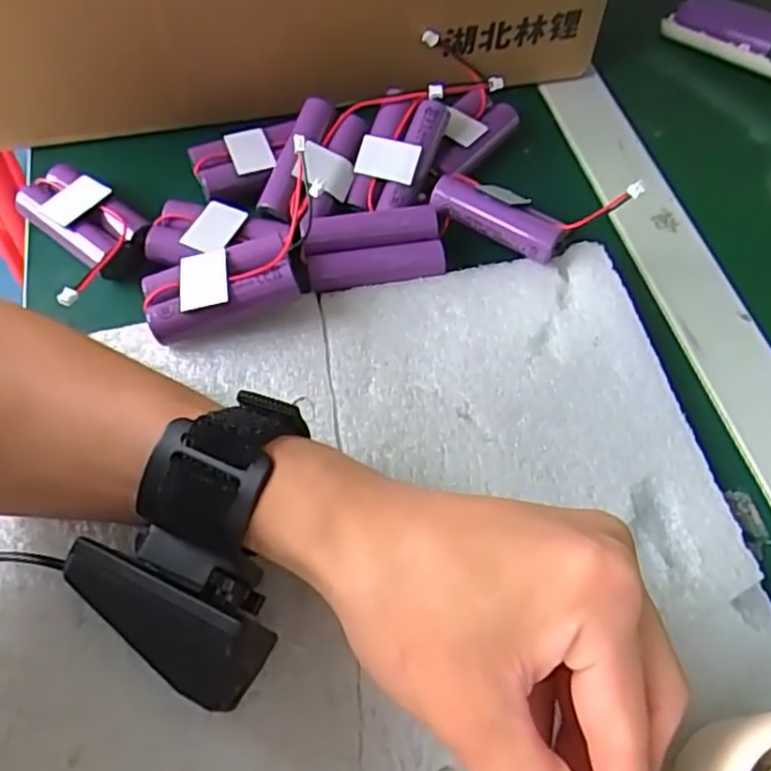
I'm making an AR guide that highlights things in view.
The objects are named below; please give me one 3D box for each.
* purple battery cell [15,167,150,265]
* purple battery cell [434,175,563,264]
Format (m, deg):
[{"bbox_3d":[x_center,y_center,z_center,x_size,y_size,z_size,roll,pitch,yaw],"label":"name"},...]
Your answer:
[{"bbox_3d":[-0.150,-0.084,0.339,0.058,0.019,0.033,36,64,17],"label":"purple battery cell"},{"bbox_3d":[0.053,-0.081,0.337,0.064,0.014,0.019,26,61,11],"label":"purple battery cell"}]

